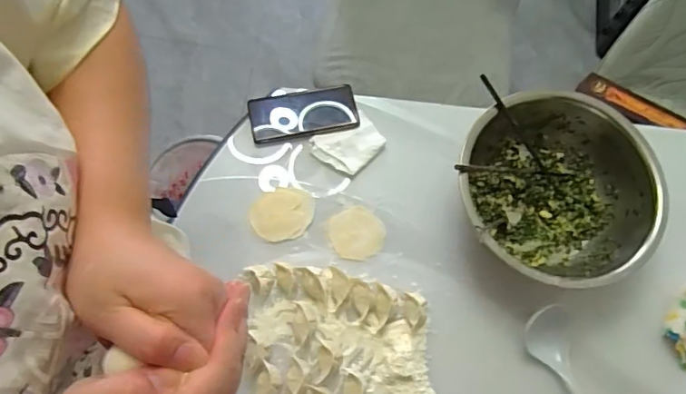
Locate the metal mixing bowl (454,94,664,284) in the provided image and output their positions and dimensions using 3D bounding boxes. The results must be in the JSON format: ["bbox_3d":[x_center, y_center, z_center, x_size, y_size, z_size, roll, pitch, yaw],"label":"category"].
[{"bbox_3d":[0.280,-0.007,0.689,0.245,0.099,0.254,1,71,-2],"label":"metal mixing bowl"}]

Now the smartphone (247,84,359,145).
[{"bbox_3d":[-0.059,-0.127,0.764,0.158,0.009,0.080,-12,72,-6],"label":"smartphone"}]

